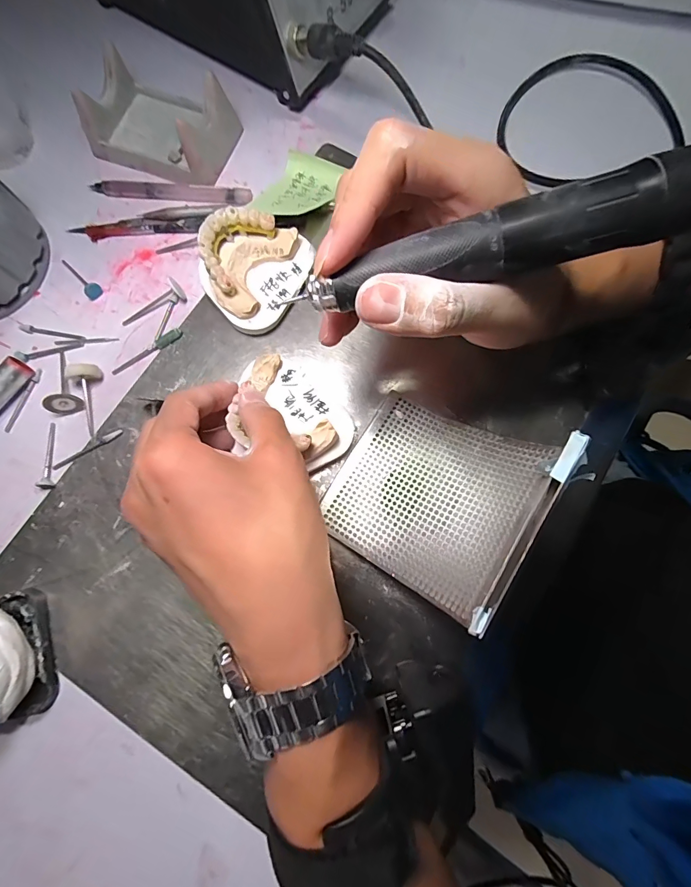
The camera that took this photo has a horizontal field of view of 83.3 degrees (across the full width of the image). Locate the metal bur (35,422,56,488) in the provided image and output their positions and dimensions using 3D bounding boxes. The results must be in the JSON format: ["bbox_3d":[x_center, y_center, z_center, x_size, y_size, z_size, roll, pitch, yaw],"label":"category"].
[{"bbox_3d":[-0.194,0.008,0.251,0.010,0.006,0.043,-7,78,-1],"label":"metal bur"}]

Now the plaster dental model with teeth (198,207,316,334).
[{"bbox_3d":[-0.062,-0.117,0.259,0.061,0.037,0.077,21,79,5],"label":"plaster dental model with teeth"}]

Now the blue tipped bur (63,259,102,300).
[{"bbox_3d":[-0.191,-0.119,0.277,0.043,0.008,0.011,42,82,9],"label":"blue tipped bur"}]

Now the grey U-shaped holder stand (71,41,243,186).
[{"bbox_3d":[-0.136,-0.238,0.285,0.094,0.038,0.065,22,79,5],"label":"grey U-shaped holder stand"}]

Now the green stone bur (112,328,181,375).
[{"bbox_3d":[-0.136,-0.063,0.265,0.053,0.006,0.006,-32,79,-6],"label":"green stone bur"}]

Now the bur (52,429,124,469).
[{"bbox_3d":[-0.167,0.004,0.252,0.049,0.004,0.005,-29,79,-5],"label":"bur"}]

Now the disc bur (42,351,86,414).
[{"bbox_3d":[-0.189,-0.042,0.260,0.016,0.020,0.046,-20,64,-3],"label":"disc bur"}]

